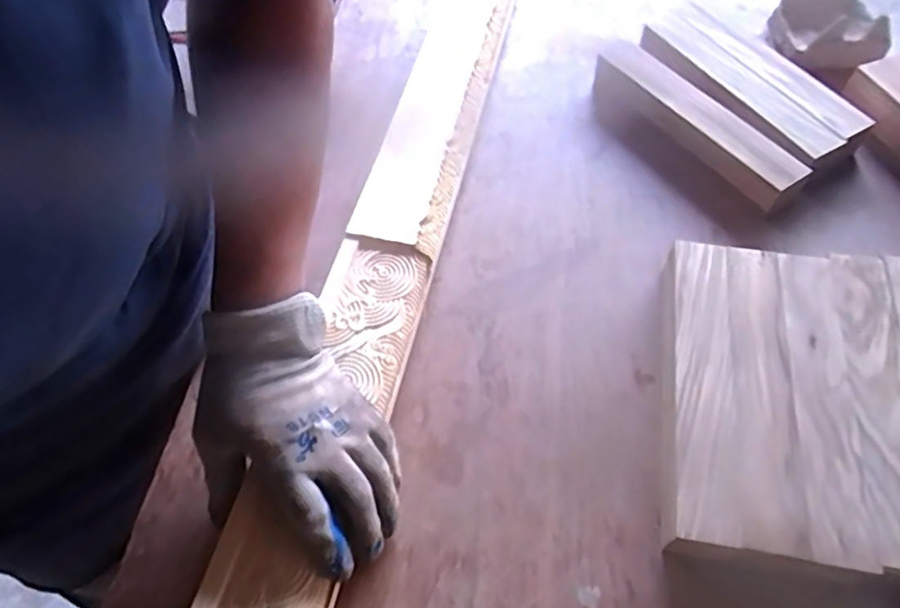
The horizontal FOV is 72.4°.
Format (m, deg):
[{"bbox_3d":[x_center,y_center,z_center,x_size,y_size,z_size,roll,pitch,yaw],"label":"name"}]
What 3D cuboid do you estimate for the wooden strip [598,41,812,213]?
[{"bbox_3d":[0.249,-0.185,0.646,0.033,0.072,0.247,-35,62,-17],"label":"wooden strip"}]

